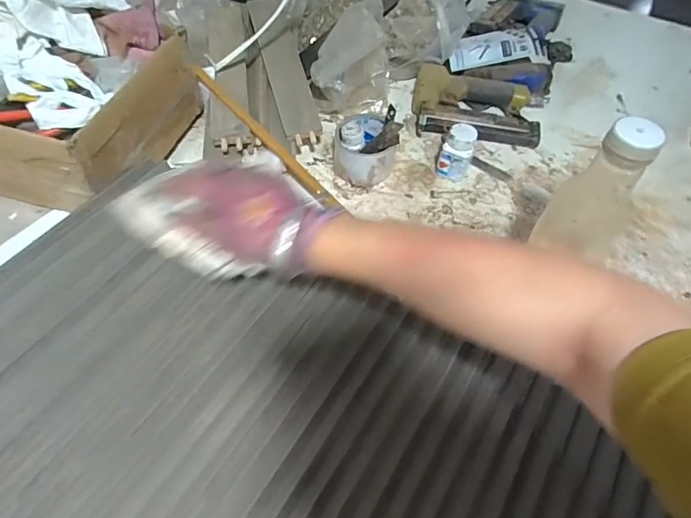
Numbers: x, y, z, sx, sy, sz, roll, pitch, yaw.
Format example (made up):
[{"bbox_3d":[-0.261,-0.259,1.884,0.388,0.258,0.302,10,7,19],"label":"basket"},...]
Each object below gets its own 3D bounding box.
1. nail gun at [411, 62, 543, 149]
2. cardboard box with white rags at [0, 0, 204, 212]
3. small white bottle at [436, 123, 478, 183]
[{"bbox_3d":[0.205,-0.236,0.723,0.205,0.038,0.129,13,56,8],"label":"nail gun"},{"bbox_3d":[-0.386,-0.226,0.579,0.314,0.153,0.268,14,56,8],"label":"cardboard box with white rags"},{"bbox_3d":[0.149,-0.141,0.622,0.039,0.075,0.036,13,56,8],"label":"small white bottle"}]

